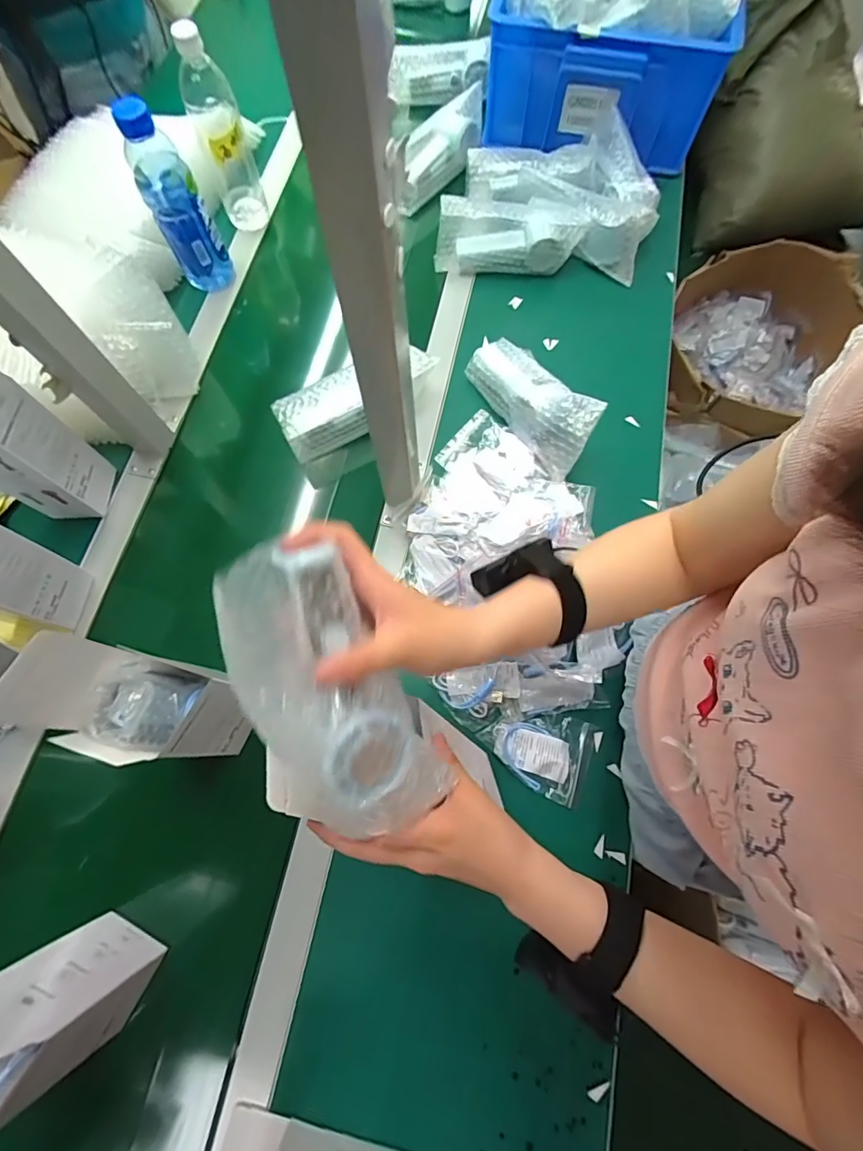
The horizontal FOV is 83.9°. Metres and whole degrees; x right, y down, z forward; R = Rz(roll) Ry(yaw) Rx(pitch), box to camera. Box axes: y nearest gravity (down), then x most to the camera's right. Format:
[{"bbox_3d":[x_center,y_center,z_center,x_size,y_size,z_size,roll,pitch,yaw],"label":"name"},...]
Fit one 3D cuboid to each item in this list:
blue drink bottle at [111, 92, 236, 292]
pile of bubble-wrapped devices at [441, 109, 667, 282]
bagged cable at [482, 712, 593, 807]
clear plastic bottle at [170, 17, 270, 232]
[{"bbox_3d":[-0.337,-0.493,0.640,0.072,0.210,0.064,-28,74,-8],"label":"blue drink bottle"},{"bbox_3d":[0.176,-0.582,0.727,0.309,0.079,0.247,5,72,2],"label":"pile of bubble-wrapped devices"},{"bbox_3d":[0.114,0.183,0.515,0.102,0.007,0.084,22,74,7],"label":"bagged cable"},{"bbox_3d":[-0.295,-0.617,0.679,0.065,0.221,0.063,-18,73,-6],"label":"clear plastic bottle"}]

